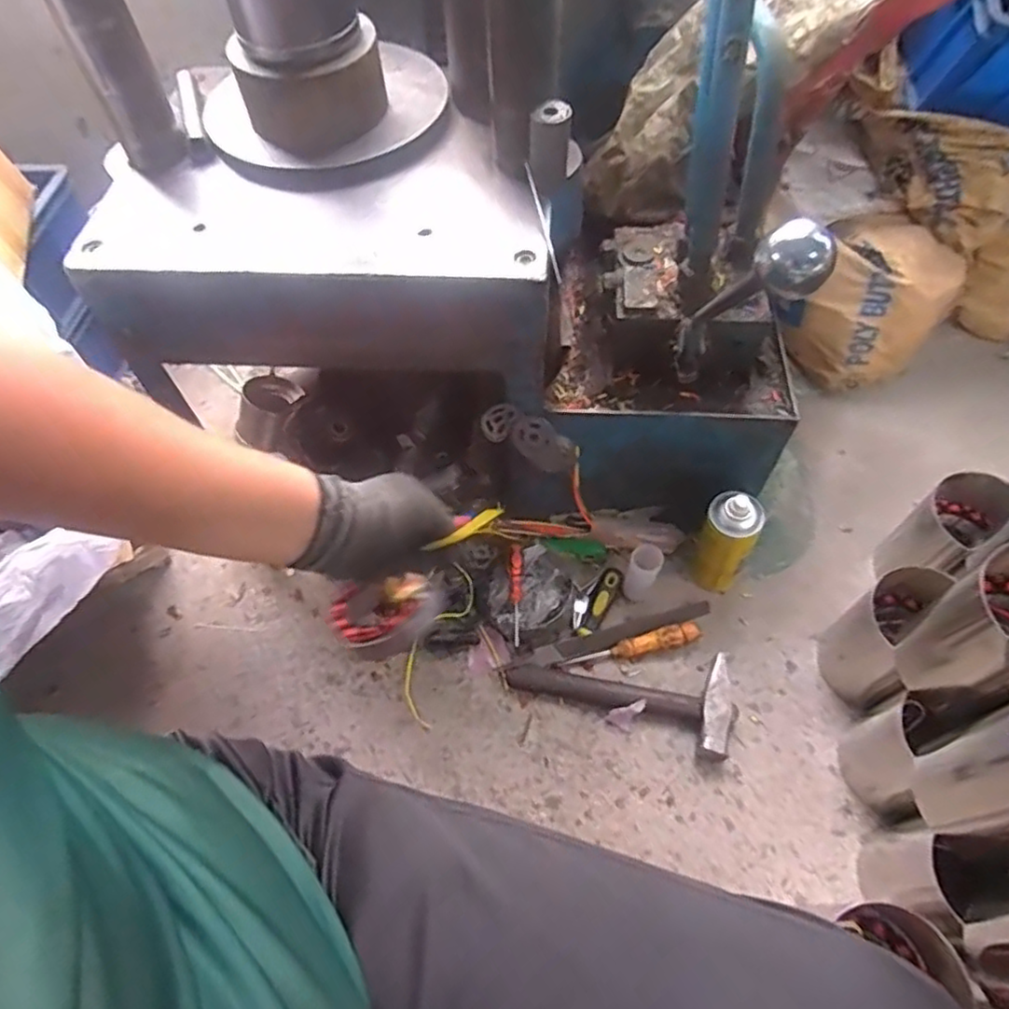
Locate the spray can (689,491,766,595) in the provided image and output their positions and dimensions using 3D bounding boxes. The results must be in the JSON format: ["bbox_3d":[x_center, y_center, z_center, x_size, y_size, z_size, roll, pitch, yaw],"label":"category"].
[{"bbox_3d":[0.275,0.054,0.834,0.062,0.185,0.058,-1,58,1],"label":"spray can"}]

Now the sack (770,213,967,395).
[{"bbox_3d":[0.558,-0.309,1.033,0.189,0.195,0.209,-40,65,-20],"label":"sack"}]

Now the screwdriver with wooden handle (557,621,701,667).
[{"bbox_3d":[0.163,0.187,0.851,0.181,0.022,0.025,-15,59,-7],"label":"screwdriver with wooden handle"}]

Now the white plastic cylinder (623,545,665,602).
[{"bbox_3d":[0.179,0.094,0.859,0.038,0.102,0.039,-1,58,1],"label":"white plastic cylinder"}]

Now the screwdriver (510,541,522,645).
[{"bbox_3d":[0.015,0.112,0.852,0.014,0.023,0.140,0,58,2],"label":"screwdriver"}]

